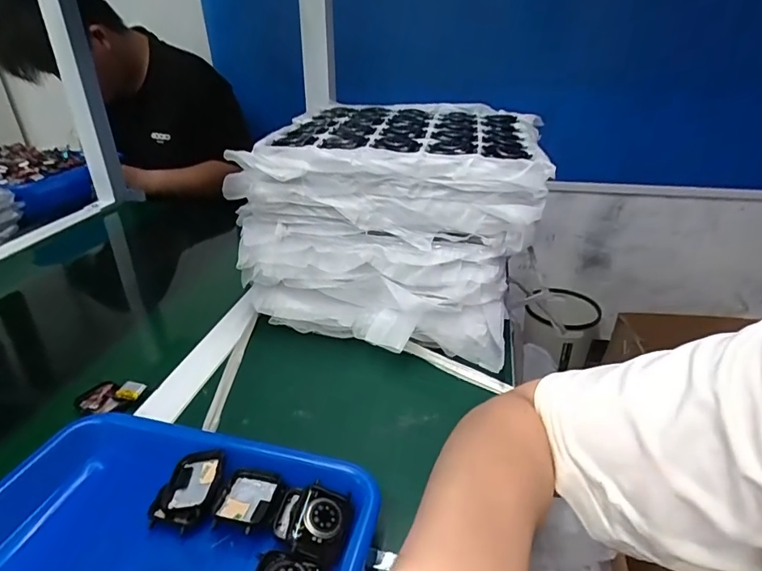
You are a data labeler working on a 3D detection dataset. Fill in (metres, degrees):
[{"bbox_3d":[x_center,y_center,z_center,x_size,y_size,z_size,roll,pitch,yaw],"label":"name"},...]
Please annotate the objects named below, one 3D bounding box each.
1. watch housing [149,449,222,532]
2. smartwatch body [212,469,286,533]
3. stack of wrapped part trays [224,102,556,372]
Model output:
[{"bbox_3d":[-0.128,0.136,0.322,0.039,0.010,0.052,5,29,9],"label":"watch housing"},{"bbox_3d":[-0.088,0.143,0.315,0.039,0.010,0.044,4,29,9],"label":"smartwatch body"},{"bbox_3d":[0.027,-0.087,0.565,0.309,0.194,0.282,10,30,18],"label":"stack of wrapped part trays"}]

